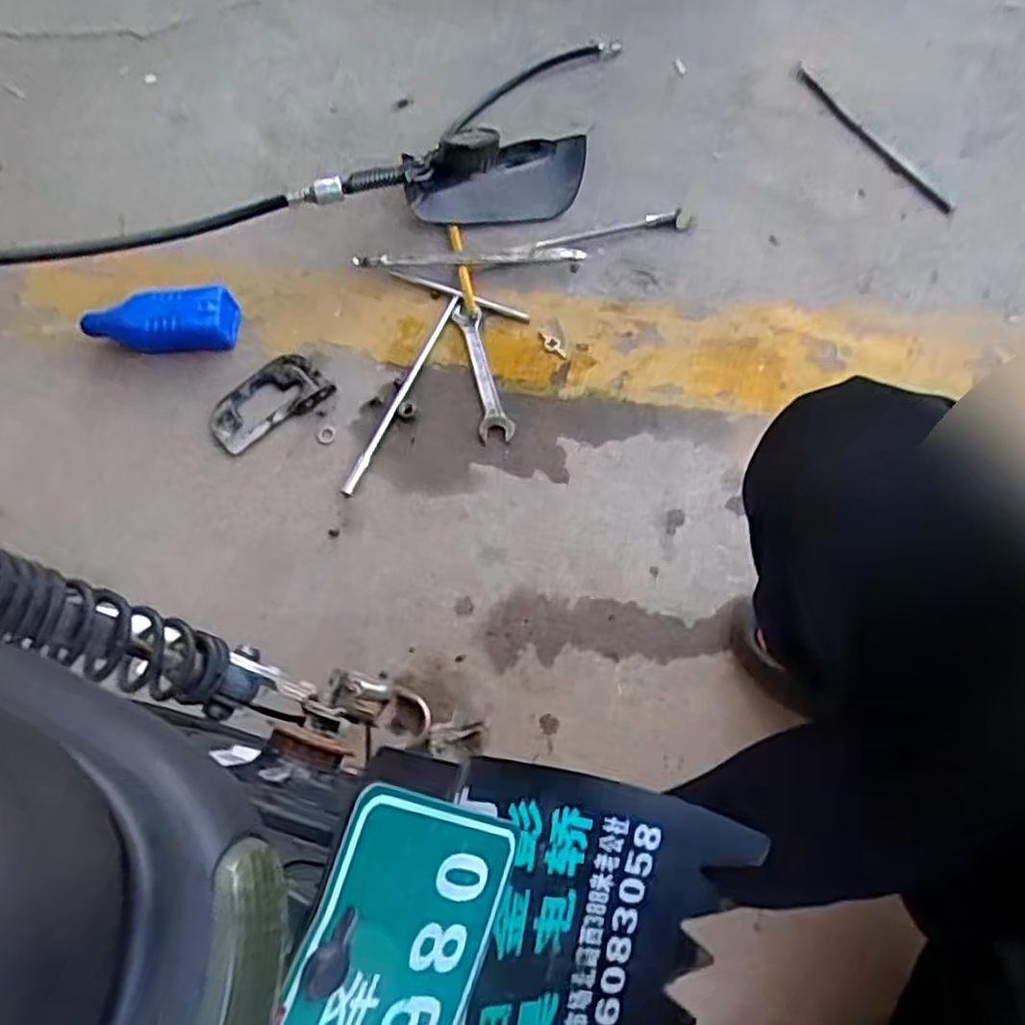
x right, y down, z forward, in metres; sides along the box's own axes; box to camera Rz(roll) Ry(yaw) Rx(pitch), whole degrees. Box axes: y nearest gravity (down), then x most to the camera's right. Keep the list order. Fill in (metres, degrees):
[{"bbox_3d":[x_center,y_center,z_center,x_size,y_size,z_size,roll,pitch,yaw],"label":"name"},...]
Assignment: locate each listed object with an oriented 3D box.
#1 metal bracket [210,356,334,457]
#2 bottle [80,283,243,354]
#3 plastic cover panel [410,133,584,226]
[{"bbox_3d":[-0.295,-0.134,0.873,0.142,0.018,0.089,-37,65,-7],"label":"metal bracket"},{"bbox_3d":[-0.436,-0.238,0.896,0.180,0.059,0.064,0,70,4],"label":"bottle"},{"bbox_3d":[-0.020,-0.439,0.947,0.227,0.070,0.111,-3,70,3],"label":"plastic cover panel"}]

